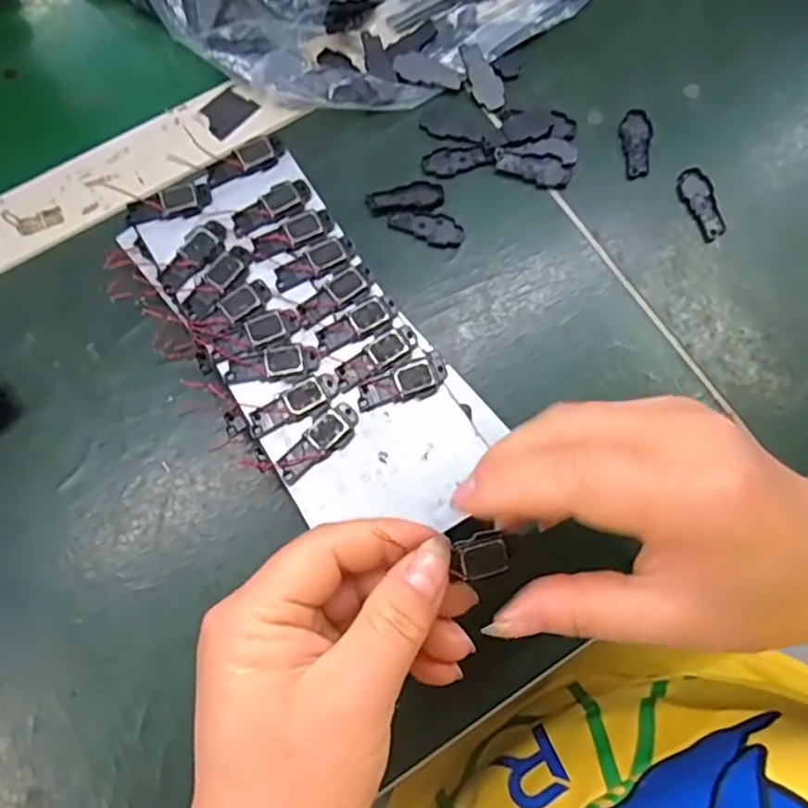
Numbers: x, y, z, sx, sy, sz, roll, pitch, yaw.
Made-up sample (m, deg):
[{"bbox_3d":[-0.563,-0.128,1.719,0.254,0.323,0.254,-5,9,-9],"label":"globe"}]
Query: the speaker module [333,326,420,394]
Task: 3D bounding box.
[{"bbox_3d":[-0.012,-0.020,0.276,0.039,0.005,0.013,-35,75,-5],"label":"speaker module"}]

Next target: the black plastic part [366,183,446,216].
[{"bbox_3d":[0.001,-0.105,0.328,0.039,0.004,0.015,-10,73,-3],"label":"black plastic part"}]

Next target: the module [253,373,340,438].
[{"bbox_3d":[-0.046,0.000,0.269,0.040,0.004,0.014,-30,75,-8],"label":"module"}]

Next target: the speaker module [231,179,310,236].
[{"bbox_3d":[-0.061,-0.091,0.295,0.038,0.004,0.017,-27,74,-8],"label":"speaker module"}]

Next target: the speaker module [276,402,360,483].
[{"bbox_3d":[-0.035,0.016,0.264,0.014,0.004,0.039,44,78,12],"label":"speaker module"}]

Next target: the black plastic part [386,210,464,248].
[{"bbox_3d":[0.011,-0.090,0.324,0.038,0.004,0.017,14,73,5],"label":"black plastic part"}]

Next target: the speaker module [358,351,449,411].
[{"bbox_3d":[0.000,-0.008,0.274,0.039,0.006,0.016,-25,83,-1],"label":"speaker module"}]

